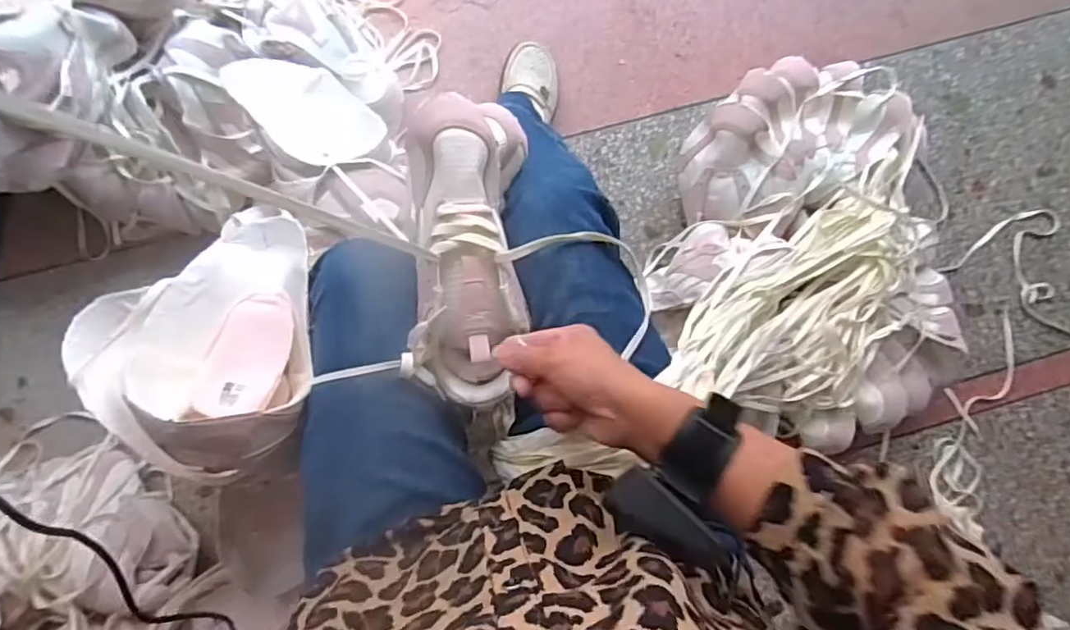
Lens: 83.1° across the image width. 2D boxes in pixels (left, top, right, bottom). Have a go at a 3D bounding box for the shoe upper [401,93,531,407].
[{"bbox_3d":[-0.056,-0.055,0.510,0.094,0.092,0.255,1,86,-2],"label":"shoe upper"}]

